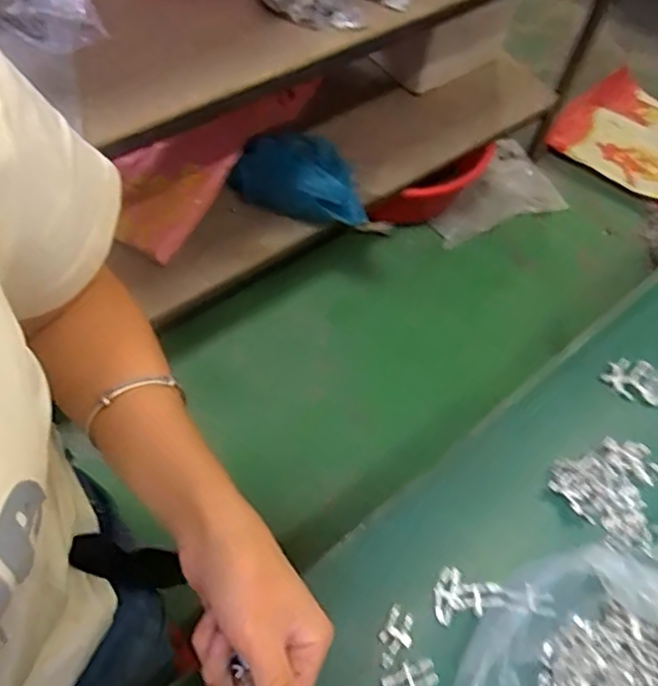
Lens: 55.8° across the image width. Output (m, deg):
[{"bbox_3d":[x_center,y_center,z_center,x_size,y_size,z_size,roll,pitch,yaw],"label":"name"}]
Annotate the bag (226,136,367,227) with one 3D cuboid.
[{"bbox_3d":[-0.048,-0.316,1.207,0.267,0.115,0.149,23,60,8],"label":"bag"}]

